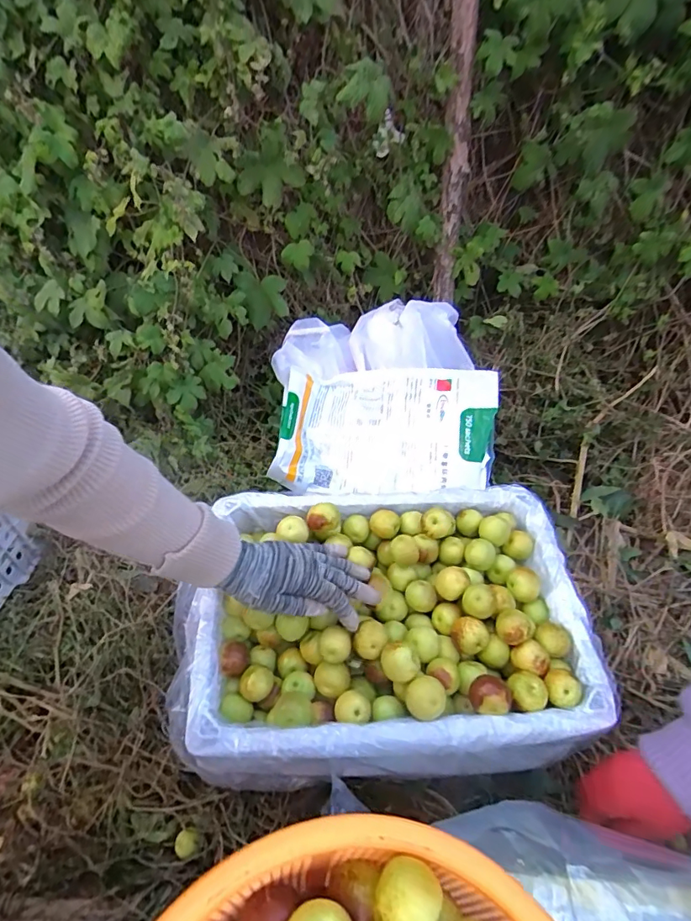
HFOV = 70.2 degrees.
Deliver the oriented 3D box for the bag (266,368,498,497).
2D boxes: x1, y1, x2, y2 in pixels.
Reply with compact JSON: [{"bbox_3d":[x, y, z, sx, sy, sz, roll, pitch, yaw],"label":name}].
[{"bbox_3d":[0.071,-0.071,0.866,0.376,0.098,0.234,0,72,14],"label":"bag"}]

